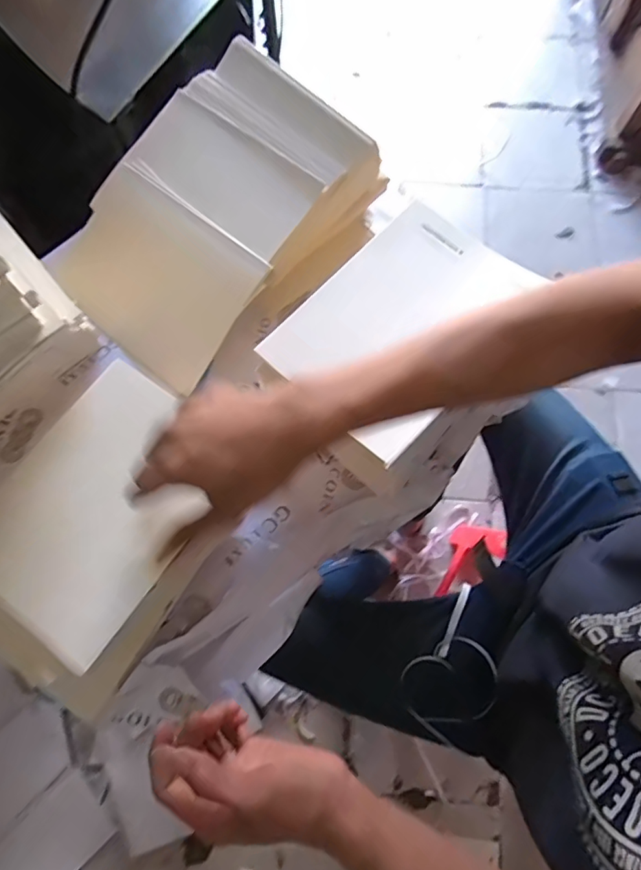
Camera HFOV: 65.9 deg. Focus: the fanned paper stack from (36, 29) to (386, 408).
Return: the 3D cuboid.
[{"bbox_3d":[-0.118,-0.247,0.550,0.251,0.102,0.349,41,78,11],"label":"fanned paper stack"}]

